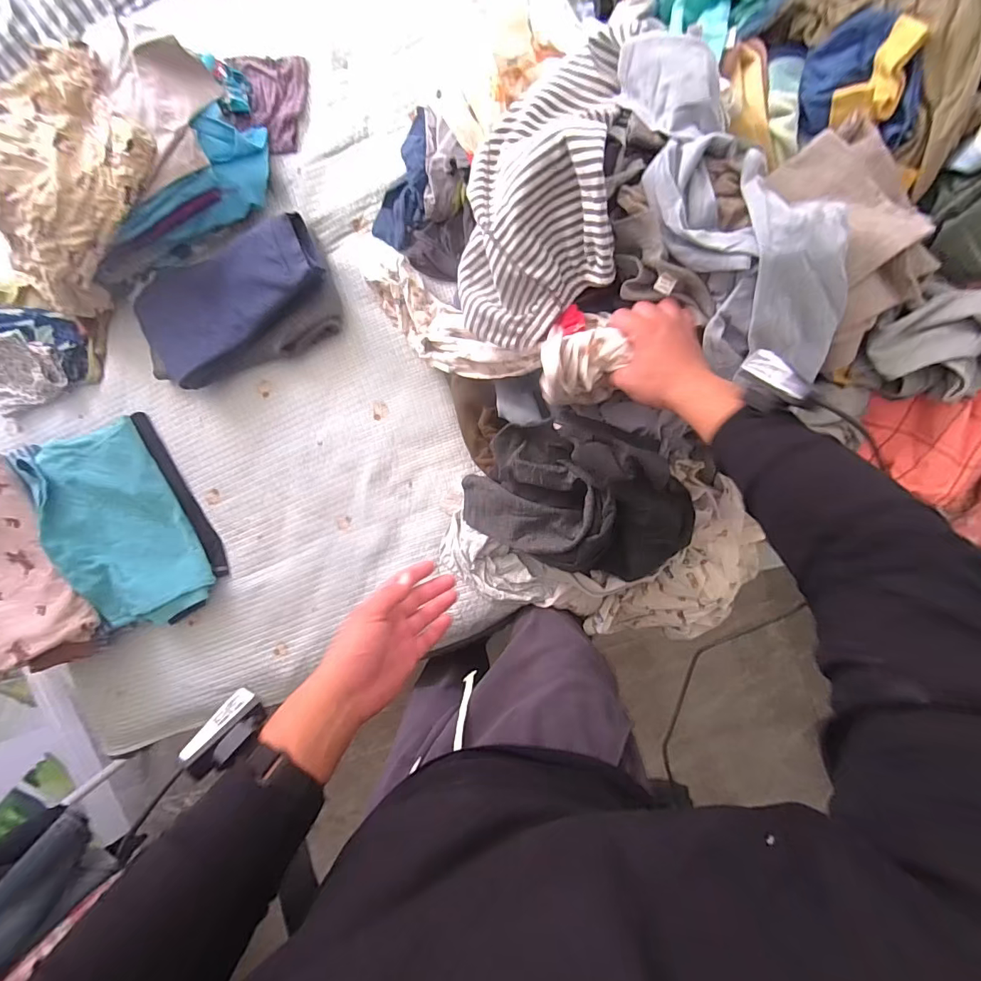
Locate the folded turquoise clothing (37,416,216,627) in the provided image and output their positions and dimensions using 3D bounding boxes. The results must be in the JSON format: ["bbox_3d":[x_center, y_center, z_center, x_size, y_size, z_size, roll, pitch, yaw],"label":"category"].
[{"bbox_3d":[-0.723,0.074,0.914,0.217,0.086,0.400,-23,94,9],"label":"folded turquoise clothing"}]

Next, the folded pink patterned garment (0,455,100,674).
[{"bbox_3d":[-0.928,0.162,0.873,0.226,0.072,0.402,-23,94,9],"label":"folded pink patterned garment"}]

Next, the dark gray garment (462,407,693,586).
[{"bbox_3d":[0.130,0.019,0.706,0.343,0.157,0.233,20,99,4],"label":"dark gray garment"}]

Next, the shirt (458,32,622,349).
[{"bbox_3d":[0.050,-0.370,0.573,0.202,0.142,0.356,2,98,6],"label":"shirt"}]

